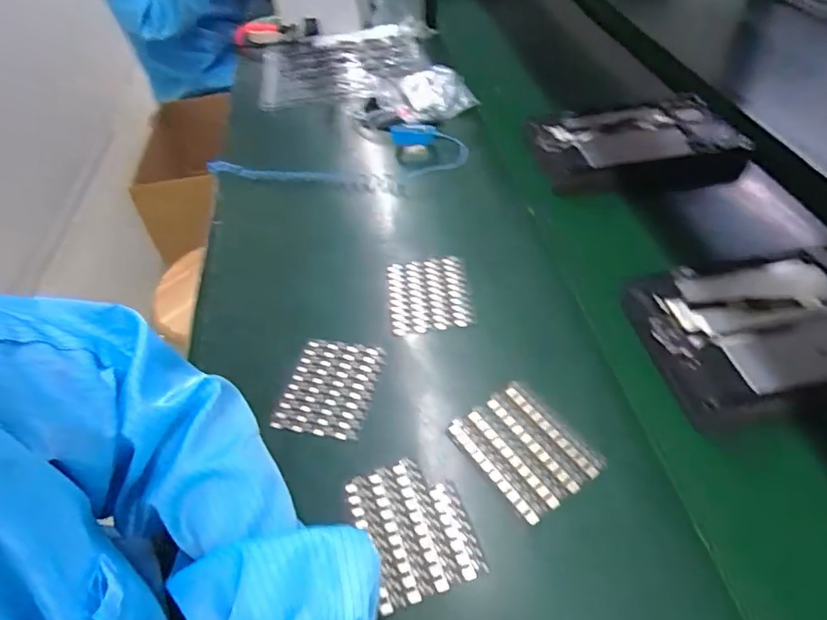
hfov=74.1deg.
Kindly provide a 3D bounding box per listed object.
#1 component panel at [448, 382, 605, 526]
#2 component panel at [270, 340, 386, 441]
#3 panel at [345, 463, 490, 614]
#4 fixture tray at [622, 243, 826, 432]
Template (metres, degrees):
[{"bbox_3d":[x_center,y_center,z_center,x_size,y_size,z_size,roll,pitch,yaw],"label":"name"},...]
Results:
[{"bbox_3d":[0.089,0.108,0.437,0.078,0.006,0.099,-29,50,-20],"label":"component panel"},{"bbox_3d":[-0.075,0.070,0.501,0.080,0.004,0.099,7,47,13],"label":"component panel"},{"bbox_3d":[-0.001,0.159,0.405,0.076,0.005,0.099,-18,47,-10],"label":"panel"},{"bbox_3d":[0.326,0.016,0.481,0.245,0.033,0.154,-11,46,-4],"label":"fixture tray"}]

